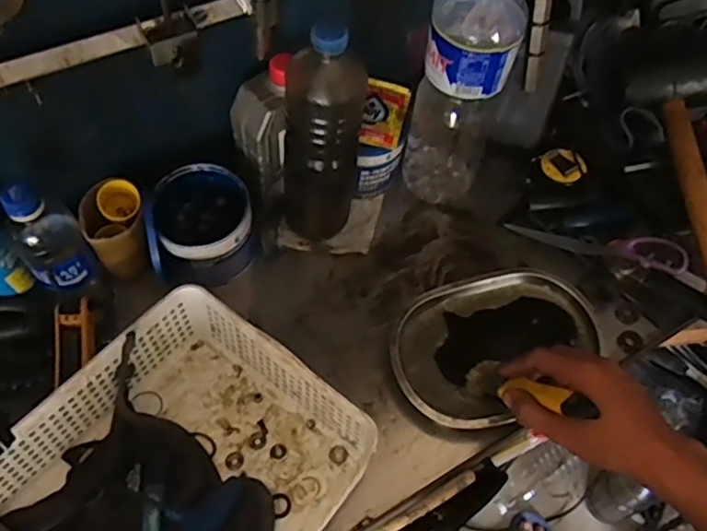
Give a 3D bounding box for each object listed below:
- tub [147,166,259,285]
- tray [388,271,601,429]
[{"bbox_3d":[-0.159,-0.041,0.673,0.101,0.092,0.098,1,59,-1],"label":"tub"},{"bbox_3d":[0.149,0.086,0.660,0.219,0.031,0.151,-11,60,-8],"label":"tray"}]

